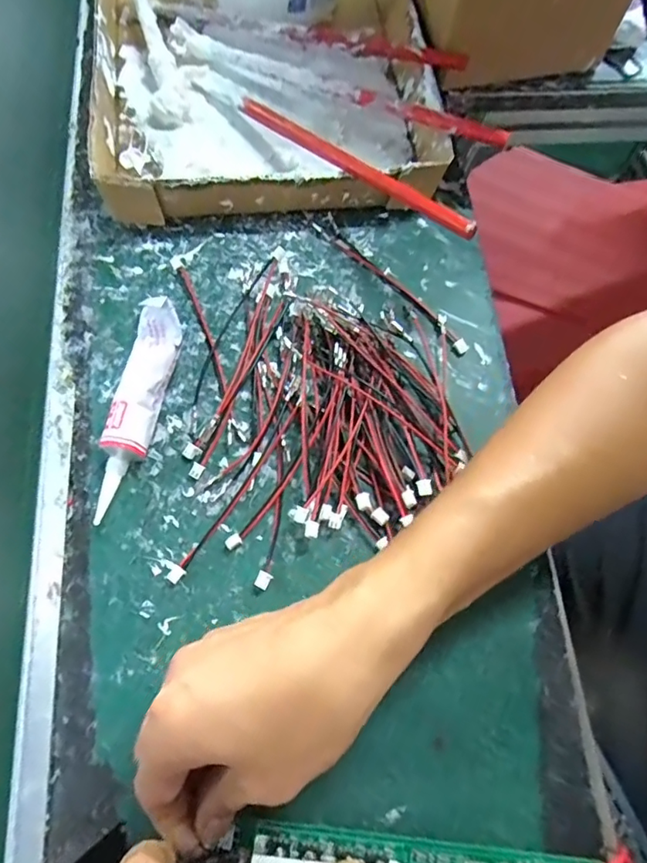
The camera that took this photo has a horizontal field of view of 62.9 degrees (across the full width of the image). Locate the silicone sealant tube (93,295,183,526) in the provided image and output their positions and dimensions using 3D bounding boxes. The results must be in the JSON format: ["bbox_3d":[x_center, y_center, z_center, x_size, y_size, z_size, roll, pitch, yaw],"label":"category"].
[{"bbox_3d":[-0.107,-0.014,0.304,0.028,0.031,0.126,9,70,0],"label":"silicone sealant tube"}]

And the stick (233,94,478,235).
[{"bbox_3d":[0.014,-0.176,0.344,0.009,0.013,0.212,-40,62,-15],"label":"stick"}]

